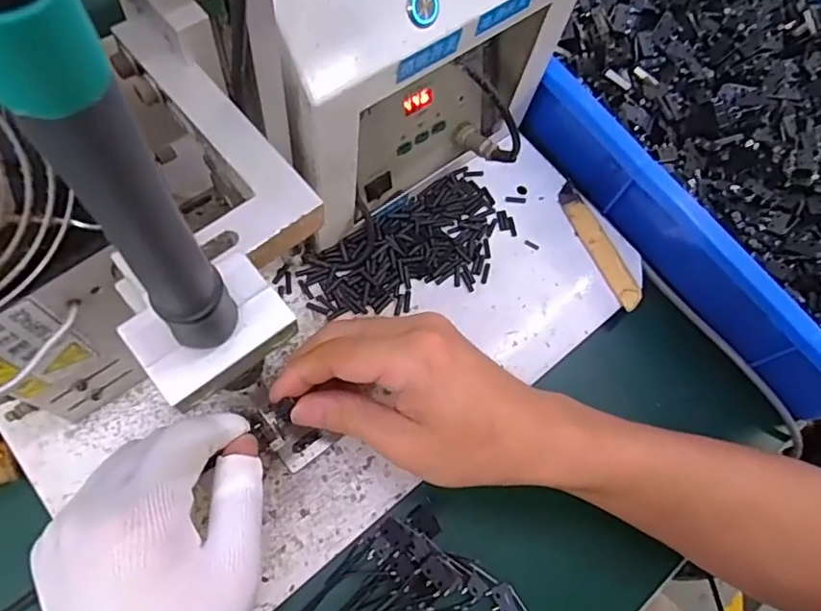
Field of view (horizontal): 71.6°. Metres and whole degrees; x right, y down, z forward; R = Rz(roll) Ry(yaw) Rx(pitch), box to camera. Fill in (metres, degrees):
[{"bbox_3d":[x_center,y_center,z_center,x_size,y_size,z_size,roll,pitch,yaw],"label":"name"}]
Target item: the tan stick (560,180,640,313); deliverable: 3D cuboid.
[{"bbox_3d":[0.137,-0.045,0.412,0.020,0.004,0.104,-21,73,-16],"label":"tan stick"}]

